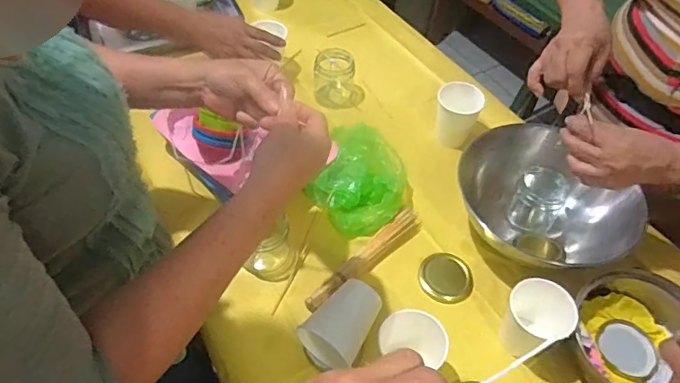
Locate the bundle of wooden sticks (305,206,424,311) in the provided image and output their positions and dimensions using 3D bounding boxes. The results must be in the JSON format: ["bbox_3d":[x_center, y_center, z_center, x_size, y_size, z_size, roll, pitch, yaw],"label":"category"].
[{"bbox_3d":[0.036,0.088,0.667,0.031,0.018,0.196,39,58,24],"label":"bundle of wooden sticks"}]

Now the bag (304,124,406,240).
[{"bbox_3d":[0.034,-0.025,0.741,0.128,0.042,0.182,17,52,10],"label":"bag"}]

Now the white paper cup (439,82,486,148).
[{"bbox_3d":[0.180,-0.117,0.792,0.067,0.088,0.074,22,53,13],"label":"white paper cup"}]

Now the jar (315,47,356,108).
[{"bbox_3d":[-0.009,-0.193,0.840,0.063,0.068,0.063,2,51,-3],"label":"jar"}]

